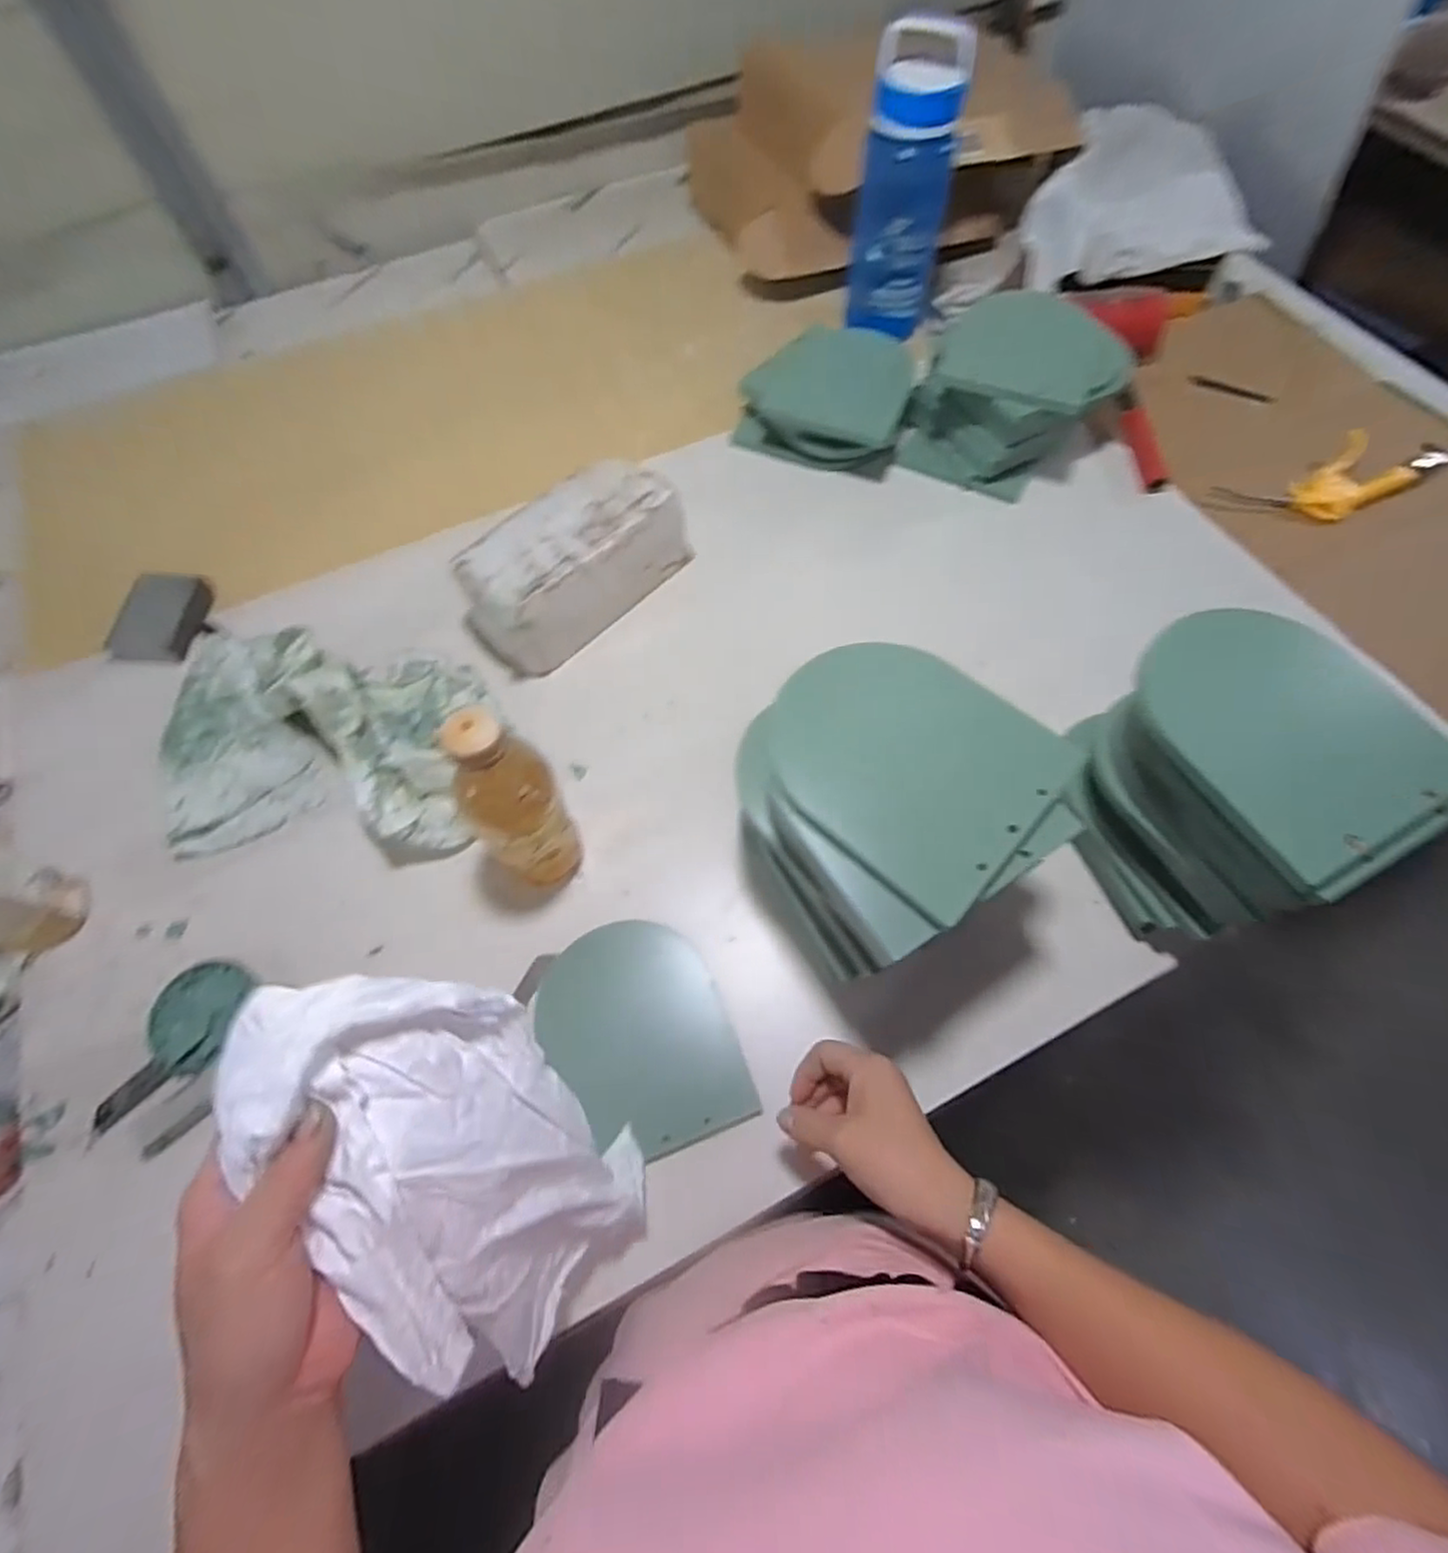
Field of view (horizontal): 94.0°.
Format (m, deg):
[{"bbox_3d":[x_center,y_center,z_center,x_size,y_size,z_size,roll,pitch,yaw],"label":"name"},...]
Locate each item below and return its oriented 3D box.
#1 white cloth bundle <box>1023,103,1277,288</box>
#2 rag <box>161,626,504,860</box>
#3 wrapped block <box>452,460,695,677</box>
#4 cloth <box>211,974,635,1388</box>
[{"bbox_3d":[0.524,-0.764,0.890,0.259,0.077,0.276,-6,64,-1],"label":"white cloth bundle"},{"bbox_3d":[-0.360,-0.039,0.613,0.304,0.063,0.210,-1,64,2],"label":"rag"},{"bbox_3d":[-0.149,-0.212,0.671,0.109,0.097,0.222,35,70,17],"label":"wrapped block"},{"bbox_3d":[-0.133,0.210,0.350,0.055,0.273,0.147,-9,40,28],"label":"cloth"}]

